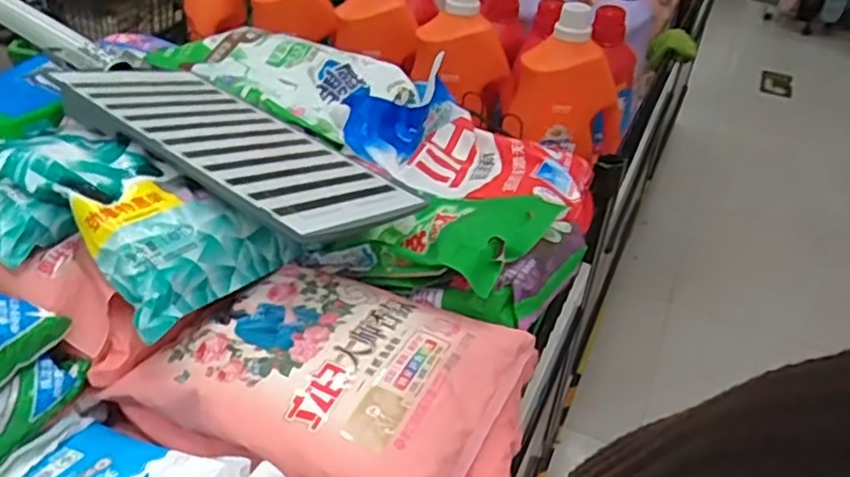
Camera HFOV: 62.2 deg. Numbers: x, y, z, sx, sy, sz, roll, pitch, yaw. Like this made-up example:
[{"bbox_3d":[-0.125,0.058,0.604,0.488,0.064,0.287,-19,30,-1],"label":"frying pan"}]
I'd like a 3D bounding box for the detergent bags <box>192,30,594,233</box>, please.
[{"bbox_3d":[-0.032,-0.163,1.023,0.610,0.104,0.292,21,37,-7],"label":"detergent bags"}]

